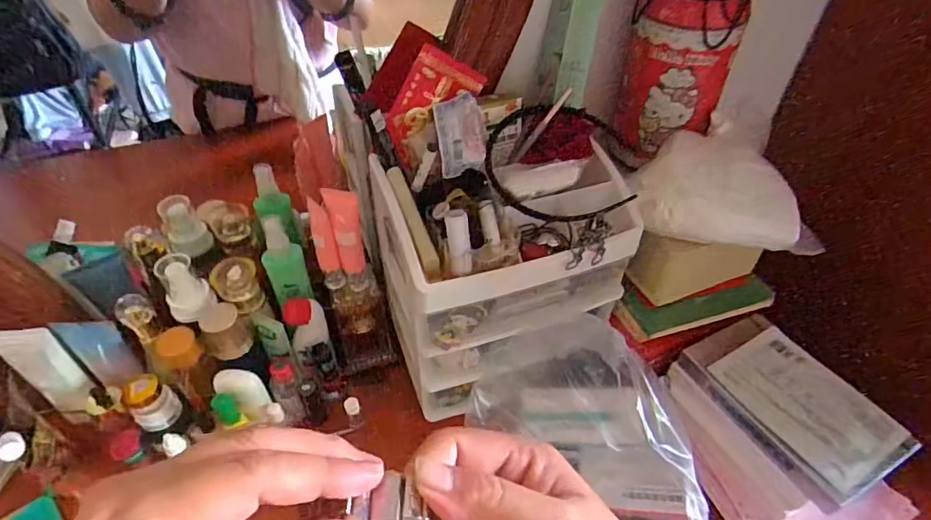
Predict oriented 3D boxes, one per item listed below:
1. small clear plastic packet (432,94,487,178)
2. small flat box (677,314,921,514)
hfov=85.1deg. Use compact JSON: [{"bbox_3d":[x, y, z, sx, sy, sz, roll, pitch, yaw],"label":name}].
[{"bbox_3d":[-0.004,-0.120,0.488,0.046,0.007,0.073,-11,88,16],"label":"small clear plastic packet"},{"bbox_3d":[0.344,0.145,0.533,0.124,0.032,0.186,-21,49,-20],"label":"small flat box"}]

